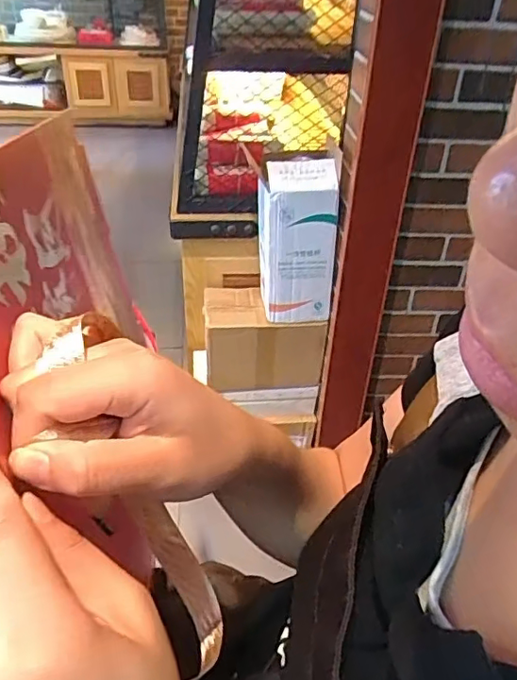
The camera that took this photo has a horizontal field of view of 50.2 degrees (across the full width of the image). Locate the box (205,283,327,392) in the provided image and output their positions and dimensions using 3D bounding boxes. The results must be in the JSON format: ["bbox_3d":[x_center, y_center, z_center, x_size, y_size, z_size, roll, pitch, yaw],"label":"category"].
[{"bbox_3d":[0.003,-0.003,1.262,0.260,0.196,0.144,-4,37,-9],"label":"box"}]

